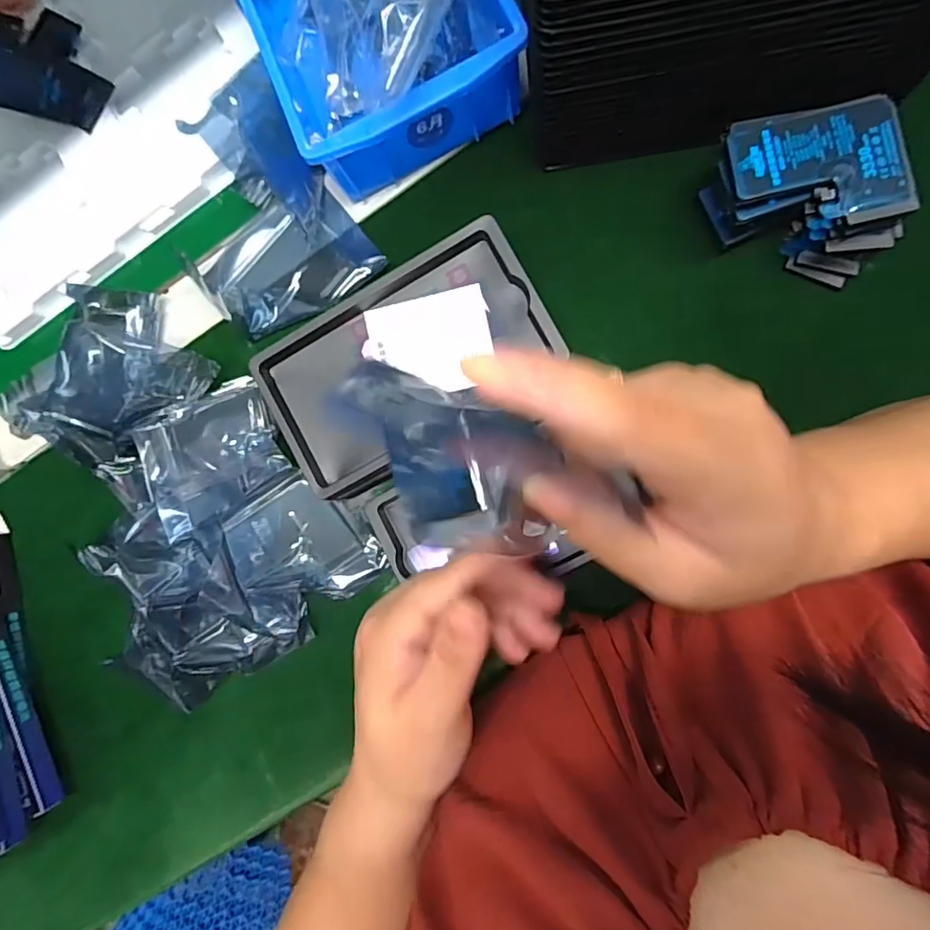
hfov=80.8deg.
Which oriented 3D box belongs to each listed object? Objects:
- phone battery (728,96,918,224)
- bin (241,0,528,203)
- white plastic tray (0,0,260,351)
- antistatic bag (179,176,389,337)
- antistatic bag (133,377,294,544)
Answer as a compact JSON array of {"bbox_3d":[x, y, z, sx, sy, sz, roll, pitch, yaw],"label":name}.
[{"bbox_3d":[0.172,-0.146,0.267,0.076,0.006,0.057,-7,88,8],"label":"phone battery"},{"bbox_3d":[-0.061,-0.275,0.323,0.123,0.062,0.198,-23,86,7],"label":"bin"},{"bbox_3d":[-0.298,-0.285,0.384,0.271,0.014,0.310,-31,85,6],"label":"white plastic tray"},{"bbox_3d":[-0.117,-0.131,0.357,0.113,0.011,0.076,-26,85,7],"label":"antistatic bag"},{"bbox_3d":[-0.160,-0.003,0.348,0.089,0.008,0.074,-23,86,7],"label":"antistatic bag"}]

